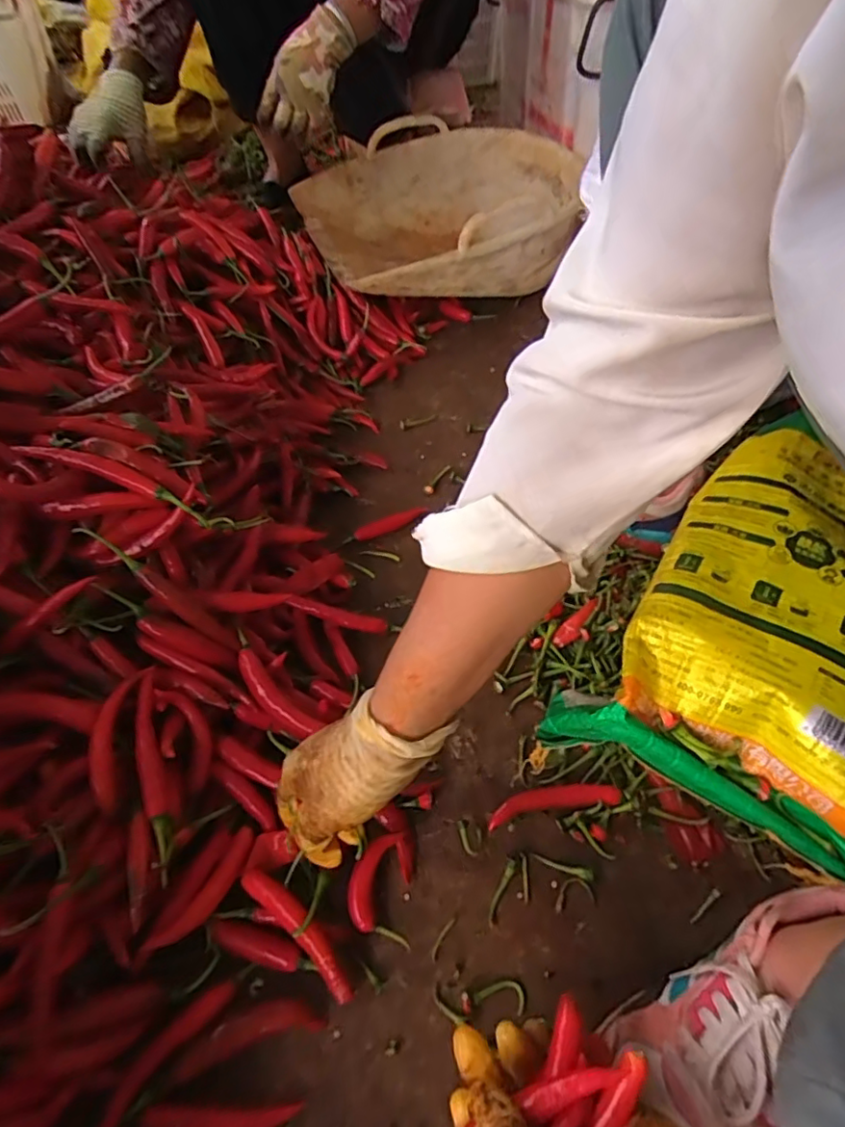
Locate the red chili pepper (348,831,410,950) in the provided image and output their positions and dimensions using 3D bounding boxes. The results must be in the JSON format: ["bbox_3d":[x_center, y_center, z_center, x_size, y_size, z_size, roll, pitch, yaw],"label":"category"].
[{"bbox_3d":[-0.033,0.238,0.435,0.040,0.020,0.071,-1,50,0],"label":"red chili pepper"}]

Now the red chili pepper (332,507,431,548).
[{"bbox_3d":[-0.046,-0.041,0.650,0.110,0.012,0.014,-23,53,-17],"label":"red chili pepper"}]

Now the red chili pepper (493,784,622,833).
[{"bbox_3d":[0.104,0.191,0.471,0.104,0.020,0.022,-7,51,-5],"label":"red chili pepper"}]

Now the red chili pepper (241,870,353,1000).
[{"bbox_3d":[-0.087,0.252,0.407,0.108,0.021,0.018,34,59,26],"label":"red chili pepper"}]

